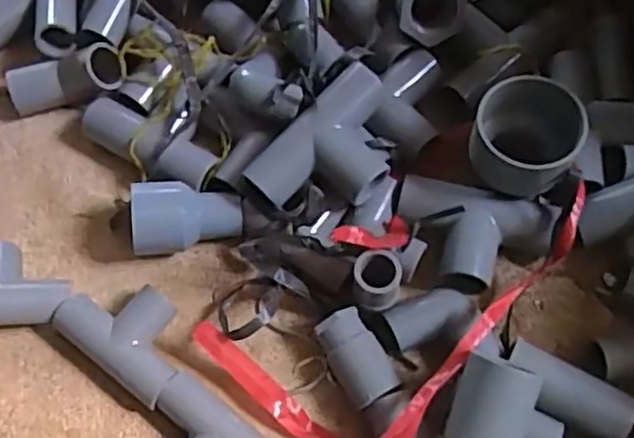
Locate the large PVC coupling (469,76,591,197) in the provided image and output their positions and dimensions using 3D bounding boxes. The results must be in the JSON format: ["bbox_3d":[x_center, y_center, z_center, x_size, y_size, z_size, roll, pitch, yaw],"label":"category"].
[{"bbox_3d":[0.129,-0.049,0.438,0.061,0.059,0.064,-1,68,3],"label":"large PVC coupling"}]

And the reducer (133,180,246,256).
[{"bbox_3d":[-0.085,0.000,0.462,0.070,0.038,0.042,-9,68,0],"label":"reducer"}]

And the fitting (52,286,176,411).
[{"bbox_3d":[-0.117,0.072,0.441,0.085,0.031,0.055,36,74,16],"label":"fitting"}]

